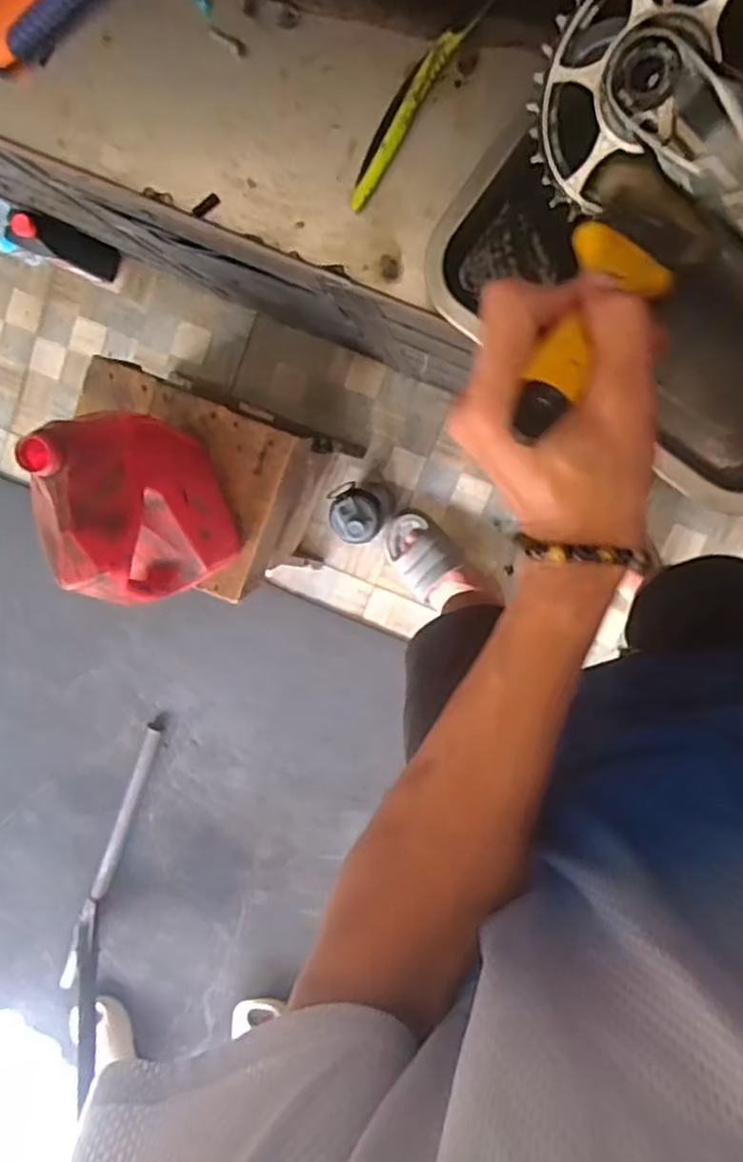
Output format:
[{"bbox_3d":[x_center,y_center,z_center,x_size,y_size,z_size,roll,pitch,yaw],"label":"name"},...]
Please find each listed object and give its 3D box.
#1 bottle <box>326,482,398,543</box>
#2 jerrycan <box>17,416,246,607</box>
[{"bbox_3d":[-0.008,-0.123,1.211,0.079,0.288,0.096,-7,100,7],"label":"bottle"},{"bbox_3d":[-0.261,-0.082,0.822,0.121,0.283,0.206,-12,99,8],"label":"jerrycan"}]

